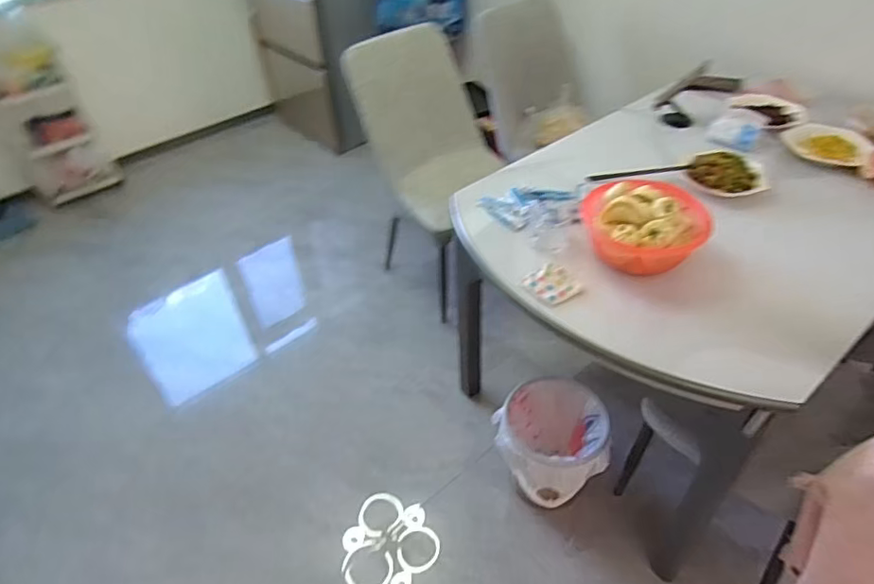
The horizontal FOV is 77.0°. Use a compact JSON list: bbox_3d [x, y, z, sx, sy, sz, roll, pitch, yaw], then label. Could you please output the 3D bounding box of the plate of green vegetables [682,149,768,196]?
[{"bbox_3d":[0.695,-0.290,1.321,0.186,0.042,0.149,13,46,17],"label":"plate of green vegetables"}]

